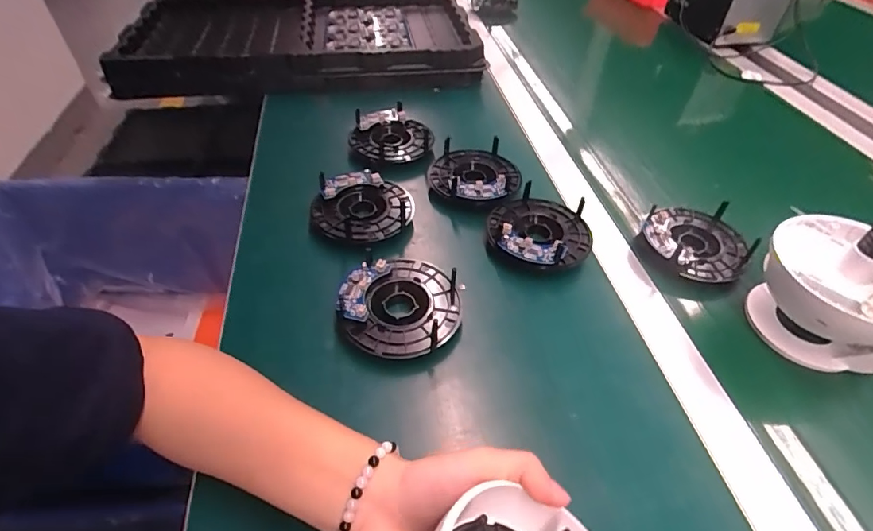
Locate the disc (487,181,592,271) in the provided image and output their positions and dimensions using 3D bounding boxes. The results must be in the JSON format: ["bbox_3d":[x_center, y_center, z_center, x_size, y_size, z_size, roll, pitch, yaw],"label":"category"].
[{"bbox_3d":[0.101,-0.035,0.448,0.096,0.030,0.100,1,46,-1],"label":"disc"}]

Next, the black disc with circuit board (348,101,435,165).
[{"bbox_3d":[-0.054,-0.157,0.559,0.097,0.026,0.095,-1,46,-3],"label":"black disc with circuit board"}]

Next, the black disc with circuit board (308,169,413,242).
[{"bbox_3d":[-0.074,-0.057,0.464,0.098,0.027,0.085,2,46,1],"label":"black disc with circuit board"}]

